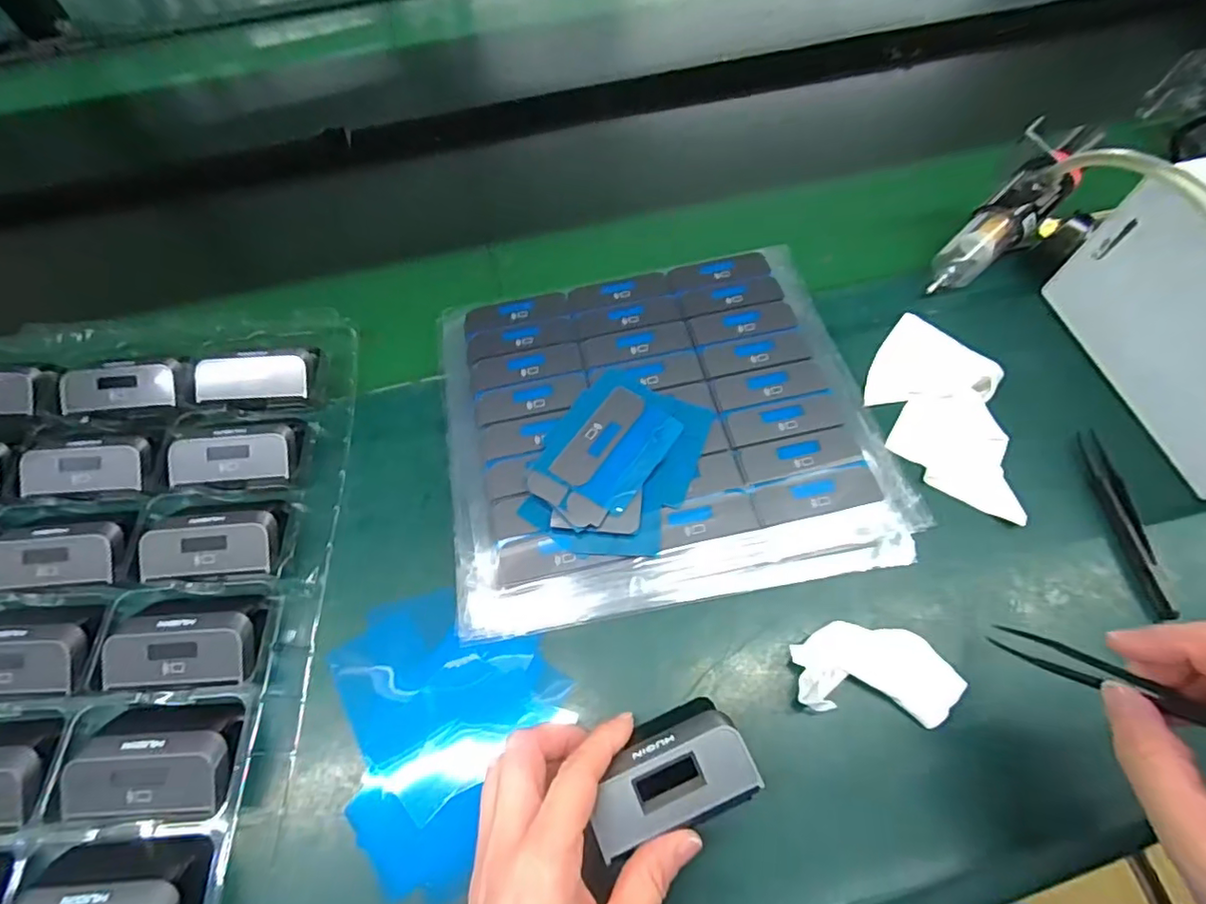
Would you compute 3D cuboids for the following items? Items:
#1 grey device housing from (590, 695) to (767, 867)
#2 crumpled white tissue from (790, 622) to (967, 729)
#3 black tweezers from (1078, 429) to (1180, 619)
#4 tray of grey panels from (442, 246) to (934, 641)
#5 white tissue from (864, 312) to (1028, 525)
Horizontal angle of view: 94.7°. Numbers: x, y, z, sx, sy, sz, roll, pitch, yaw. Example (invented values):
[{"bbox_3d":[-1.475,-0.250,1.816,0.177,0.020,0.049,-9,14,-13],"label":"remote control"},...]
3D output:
[{"bbox_3d":[0.028,0.144,0.250,0.072,0.022,0.044,-21,63,-9],"label":"grey device housing"},{"bbox_3d":[0.143,0.114,0.288,0.084,0.014,0.045,6,62,5],"label":"crumpled white tissue"},{"bbox_3d":[0.298,0.038,0.320,0.016,0.008,0.112,2,62,3],"label":"black tweezers"},{"bbox_3d":[0.036,-0.025,0.356,0.264,0.030,0.234,-9,62,-3],"label":"tray of grey panels"},{"bbox_3d":[0.214,-0.031,0.354,0.075,0.015,0.143,4,62,4],"label":"white tissue"}]

